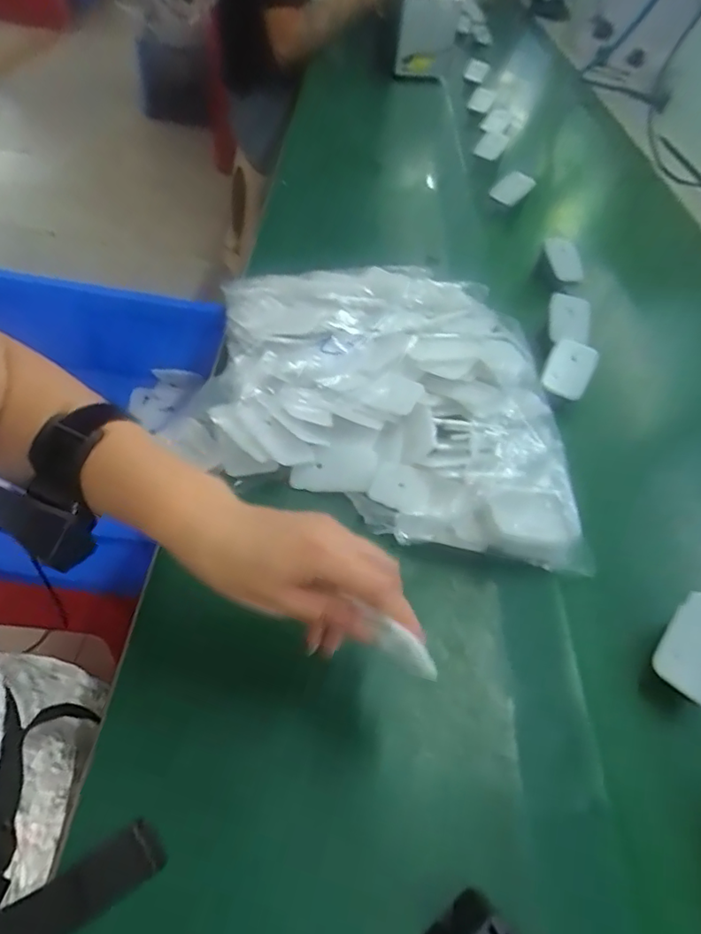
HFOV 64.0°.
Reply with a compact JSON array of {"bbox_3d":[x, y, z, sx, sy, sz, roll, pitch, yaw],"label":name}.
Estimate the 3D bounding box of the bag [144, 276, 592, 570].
[{"bbox_3d":[0.032,-0.074,0.503,0.351,0.068,0.311,14,48,6],"label":"bag"}]

